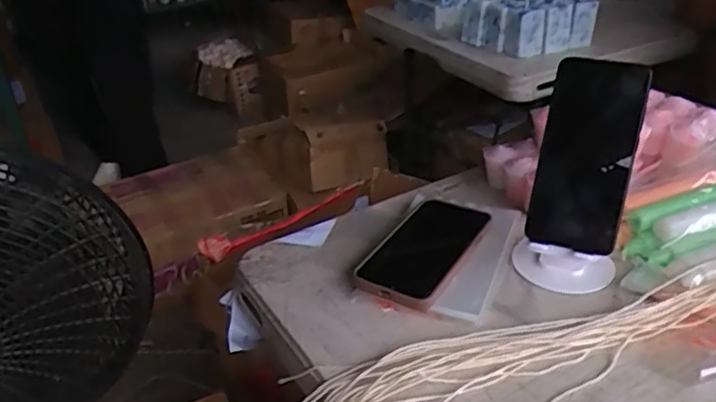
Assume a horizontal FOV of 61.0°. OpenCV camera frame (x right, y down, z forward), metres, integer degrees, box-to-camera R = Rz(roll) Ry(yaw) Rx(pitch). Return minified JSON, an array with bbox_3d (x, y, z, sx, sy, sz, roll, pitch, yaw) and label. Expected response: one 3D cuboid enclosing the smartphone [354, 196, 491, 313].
[{"bbox_3d":[0.065,0.044,0.596,0.085,0.011,0.157,17,38,26],"label":"smartphone"}]

